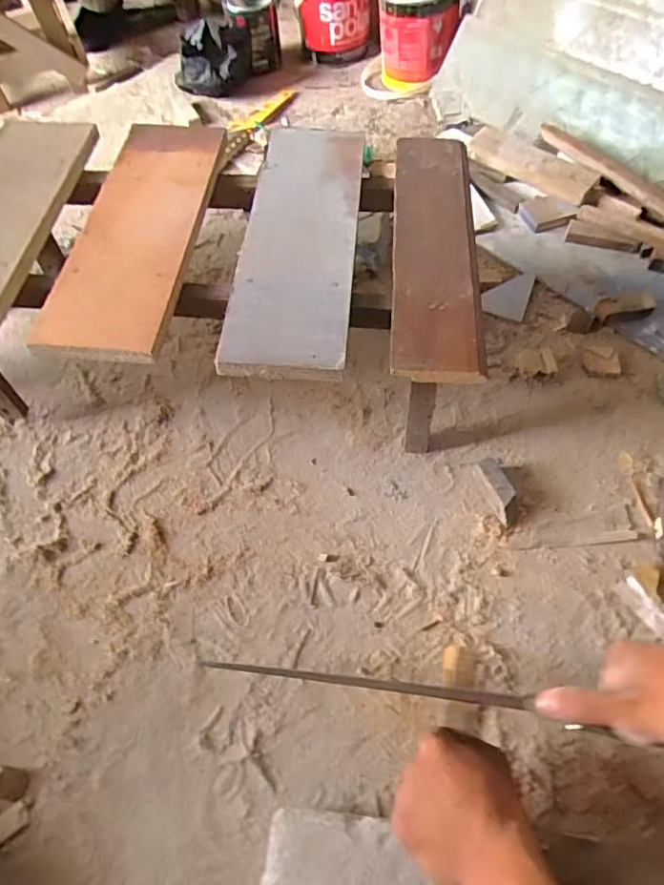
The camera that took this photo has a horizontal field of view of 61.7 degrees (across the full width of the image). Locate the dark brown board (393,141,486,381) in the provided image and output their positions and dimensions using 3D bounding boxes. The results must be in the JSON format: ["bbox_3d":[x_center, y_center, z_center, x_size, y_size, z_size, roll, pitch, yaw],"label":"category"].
[{"bbox_3d":[0.103,-0.201,0.560,0.082,0.013,0.340,2,59,5],"label":"dark brown board"}]

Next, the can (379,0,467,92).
[{"bbox_3d":[0.164,-0.794,1.084,0.158,0.171,0.134,13,60,11],"label":"can"}]

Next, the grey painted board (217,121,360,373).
[{"bbox_3d":[-0.032,-0.208,0.556,0.108,0.016,0.344,2,59,5],"label":"grey painted board"}]

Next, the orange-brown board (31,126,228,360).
[{"bbox_3d":[-0.198,-0.225,0.567,0.116,0.017,0.340,3,59,5],"label":"orange-brown board"}]

